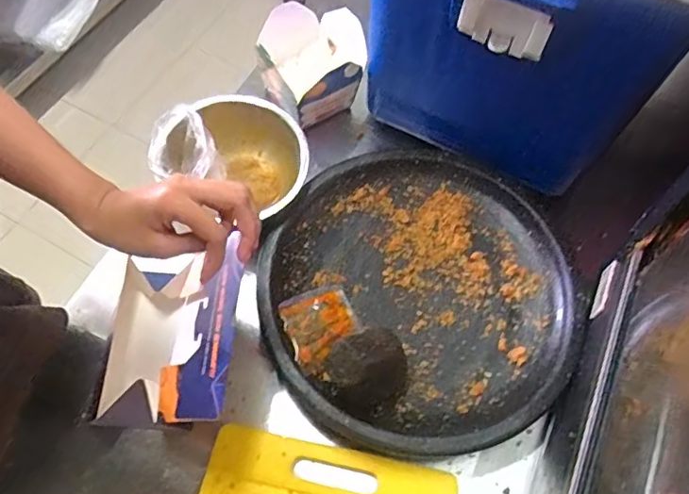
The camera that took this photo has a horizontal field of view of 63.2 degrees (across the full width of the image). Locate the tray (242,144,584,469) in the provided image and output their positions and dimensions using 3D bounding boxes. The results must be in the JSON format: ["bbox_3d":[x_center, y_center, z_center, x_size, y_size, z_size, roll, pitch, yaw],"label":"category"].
[{"bbox_3d":[0.081,0.050,0.627,0.339,0.043,0.339,1,63,-1],"label":"tray"}]

